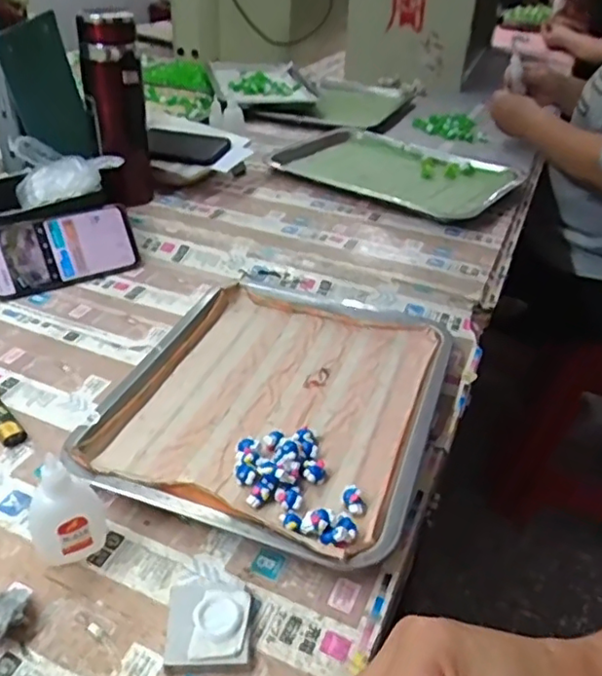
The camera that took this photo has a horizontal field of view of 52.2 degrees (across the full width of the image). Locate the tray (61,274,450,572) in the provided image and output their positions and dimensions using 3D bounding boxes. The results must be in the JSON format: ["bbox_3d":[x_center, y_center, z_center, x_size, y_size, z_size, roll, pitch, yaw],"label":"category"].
[{"bbox_3d":[-0.017,0.044,0.559,0.267,0.024,0.323,14,37,14],"label":"tray"}]

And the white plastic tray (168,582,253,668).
[{"bbox_3d":[-0.056,0.176,0.382,0.050,0.016,0.055,1,36,-4],"label":"white plastic tray"}]

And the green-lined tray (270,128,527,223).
[{"bbox_3d":[0.131,-0.256,0.943,0.353,0.049,0.223,30,43,32],"label":"green-lined tray"}]

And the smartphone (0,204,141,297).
[{"bbox_3d":[-0.276,-0.102,0.708,0.164,0.080,0.009,-18,7,-23],"label":"smartphone"}]

